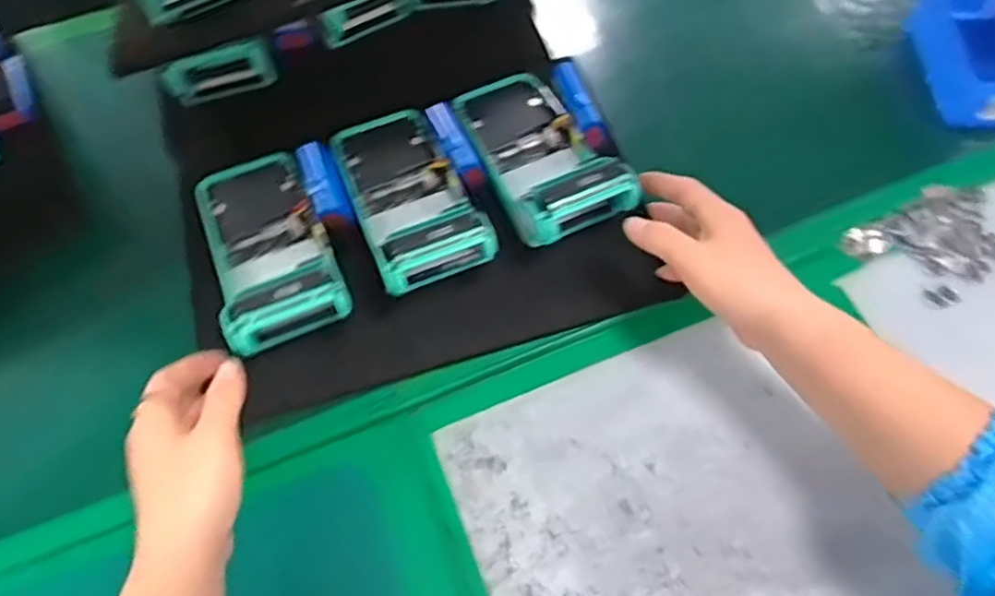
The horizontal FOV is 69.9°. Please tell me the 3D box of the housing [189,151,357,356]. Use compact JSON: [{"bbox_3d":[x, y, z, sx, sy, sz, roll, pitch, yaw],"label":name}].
[{"bbox_3d":[-0.161,-0.035,0.499,0.079,0.038,0.189,-23,45,-12],"label":"housing"}]

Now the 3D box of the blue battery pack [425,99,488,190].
[{"bbox_3d":[-0.032,-0.118,0.549,0.020,0.014,0.078,-22,64,-9],"label":"blue battery pack"}]

